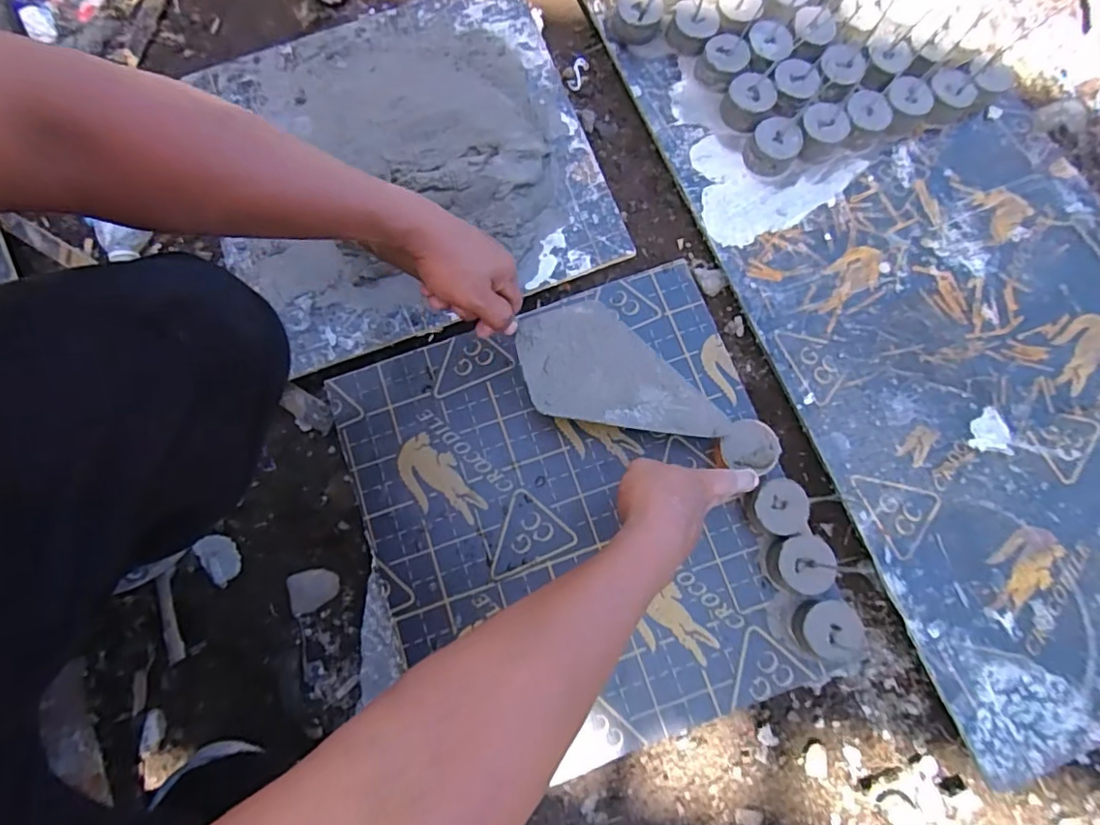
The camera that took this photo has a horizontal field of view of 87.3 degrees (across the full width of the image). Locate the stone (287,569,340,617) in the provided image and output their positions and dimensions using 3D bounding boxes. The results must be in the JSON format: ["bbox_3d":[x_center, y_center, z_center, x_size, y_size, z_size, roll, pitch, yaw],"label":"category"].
[{"bbox_3d":[-0.256,0.192,0.622,0.055,0.004,0.043,-14,78,-5],"label":"stone"}]

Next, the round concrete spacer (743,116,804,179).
[{"bbox_3d":[0.248,-0.298,0.650,0.056,0.031,0.056,0,76,1],"label":"round concrete spacer"}]

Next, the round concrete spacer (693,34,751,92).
[{"bbox_3d":[0.201,-0.409,0.675,0.056,0.030,0.052,0,76,1],"label":"round concrete spacer"}]

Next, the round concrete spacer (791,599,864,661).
[{"bbox_3d":[0.254,0.201,0.531,0.047,0.036,0.051,0,76,1],"label":"round concrete spacer"}]

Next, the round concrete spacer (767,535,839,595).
[{"bbox_3d":[0.236,0.146,0.549,0.059,0.035,0.052,-10,76,-2],"label":"round concrete spacer"}]

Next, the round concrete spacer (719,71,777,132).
[{"bbox_3d":[0.226,-0.354,0.661,0.053,0.028,0.064,35,79,9],"label":"round concrete spacer"}]

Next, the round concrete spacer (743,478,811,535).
[{"bbox_3d":[0.223,0.094,0.565,0.055,0.029,0.051,0,76,1],"label":"round concrete spacer"}]

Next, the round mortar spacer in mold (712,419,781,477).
[{"bbox_3d":[0.197,0.034,0.576,0.058,0.032,0.052,16,77,5],"label":"round mortar spacer in mold"}]

